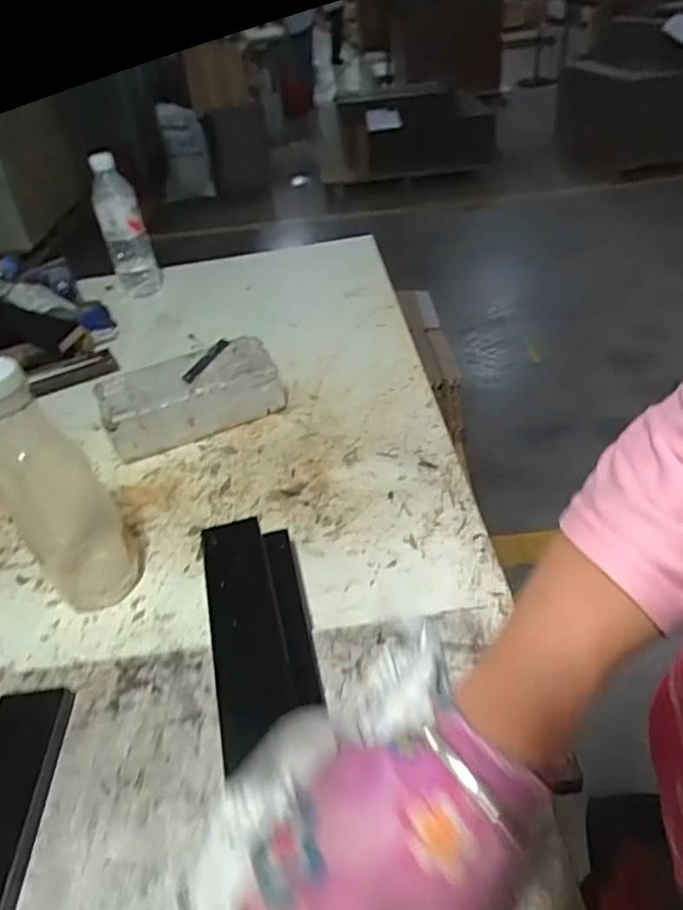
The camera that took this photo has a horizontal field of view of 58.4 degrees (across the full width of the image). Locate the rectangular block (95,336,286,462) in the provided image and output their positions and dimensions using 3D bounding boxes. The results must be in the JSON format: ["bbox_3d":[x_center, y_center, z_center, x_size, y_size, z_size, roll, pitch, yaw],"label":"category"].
[{"bbox_3d":[-0.181,-0.073,0.748,0.211,0.070,0.107,-19,38,-15],"label":"rectangular block"}]

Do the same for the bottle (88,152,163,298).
[{"bbox_3d":[-0.369,-0.383,1.044,0.075,0.226,0.073,-18,38,-13],"label":"bottle"}]

